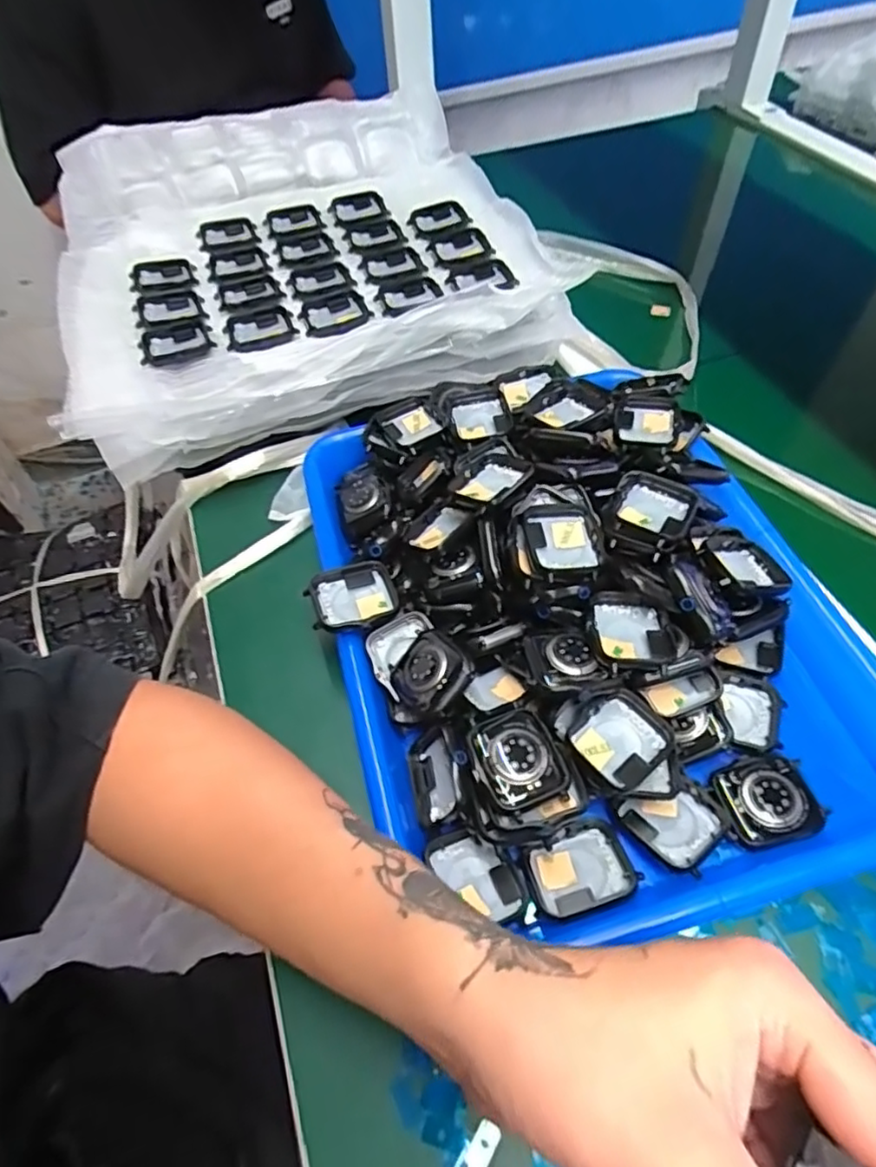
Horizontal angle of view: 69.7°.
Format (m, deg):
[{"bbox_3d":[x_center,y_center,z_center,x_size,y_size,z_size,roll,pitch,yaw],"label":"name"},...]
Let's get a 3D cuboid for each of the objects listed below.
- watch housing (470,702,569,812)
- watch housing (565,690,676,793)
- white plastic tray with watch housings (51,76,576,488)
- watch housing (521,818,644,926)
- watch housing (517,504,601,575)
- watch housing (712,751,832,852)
[{"bbox_3d":[0.036,0.079,0.282,0.037,0.018,0.042,-19,54,-9],"label":"watch housing"},{"bbox_3d":[0.084,0.070,0.288,0.041,0.012,0.040,-38,59,-22],"label":"watch housing"},{"bbox_3d":[-0.120,-0.284,0.524,0.361,0.070,0.376,-17,54,-8],"label":"white plastic tray with watch housings"},{"bbox_3d":[0.061,0.126,0.277,0.044,0.012,0.035,-17,54,-8],"label":"watch housing"},{"bbox_3d":[0.064,-0.021,0.323,0.036,0.009,0.043,-8,53,-1],"label":"watch housing"},{"bbox_3d":[0.151,0.098,0.286,0.044,0.008,0.038,-12,53,-4],"label":"watch housing"}]

